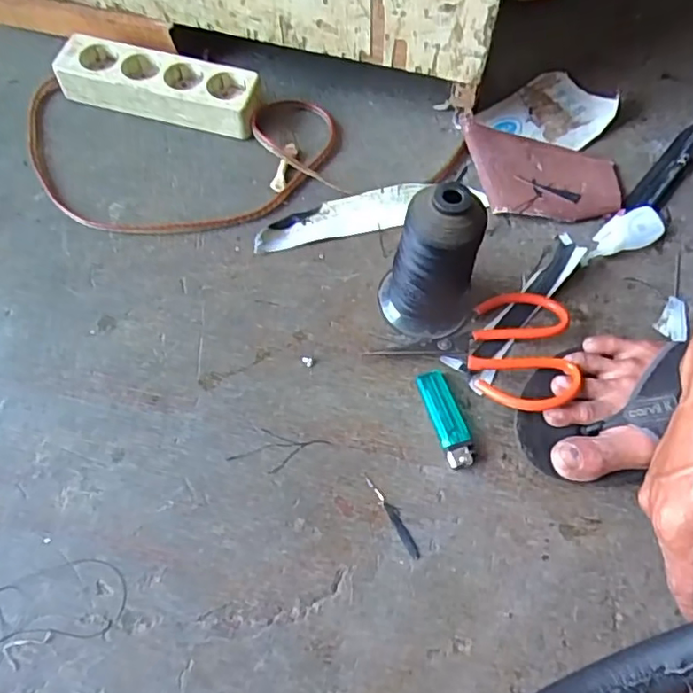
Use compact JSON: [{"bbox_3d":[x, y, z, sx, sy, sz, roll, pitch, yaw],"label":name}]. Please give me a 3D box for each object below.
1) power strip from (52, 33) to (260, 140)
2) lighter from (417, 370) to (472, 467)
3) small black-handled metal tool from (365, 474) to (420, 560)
[{"bbox_3d":[-0.188,-0.264,0.596,0.203,0.051,0.056,13,64,5],"label":"power strip"},{"bbox_3d":[0.080,0.056,0.467,0.024,0.011,0.083,-16,65,-9],"label":"lighter"},{"bbox_3d":[0.035,0.126,0.436,0.008,0.004,0.070,-27,67,-13],"label":"small black-handled metal tool"}]

